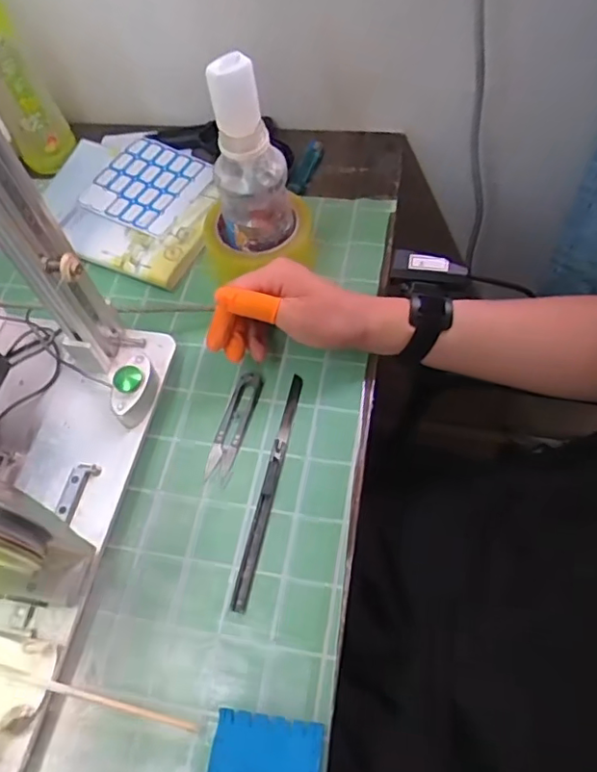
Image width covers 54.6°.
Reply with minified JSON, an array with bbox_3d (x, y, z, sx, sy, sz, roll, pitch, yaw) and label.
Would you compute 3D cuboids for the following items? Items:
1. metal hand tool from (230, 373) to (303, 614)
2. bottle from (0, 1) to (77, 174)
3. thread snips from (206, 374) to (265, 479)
[{"bbox_3d":[-0.023,0.077,0.464,0.012,0.004,0.197,9,61,10],"label":"metal hand tool"},{"bbox_3d":[-0.294,-0.318,0.595,0.064,0.204,0.058,-35,63,-15],"label":"bottle"},{"bbox_3d":[-0.055,0.031,0.492,0.023,0.007,0.096,13,62,13],"label":"thread snips"}]

